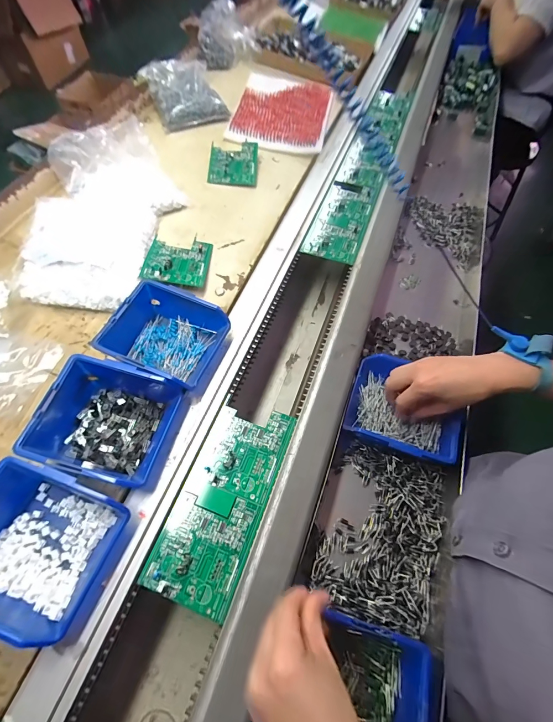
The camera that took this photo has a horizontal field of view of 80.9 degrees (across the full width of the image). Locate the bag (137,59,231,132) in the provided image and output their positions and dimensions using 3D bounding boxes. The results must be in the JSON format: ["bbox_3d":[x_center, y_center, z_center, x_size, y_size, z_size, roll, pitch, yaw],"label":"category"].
[{"bbox_3d":[-0.214,-0.620,0.750,0.155,0.061,0.175,-26,65,-15],"label":"bag"}]

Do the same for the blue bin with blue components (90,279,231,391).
[{"bbox_3d":[-0.143,-0.029,0.430,0.135,0.062,0.123,23,63,11],"label":"blue bin with blue components"}]

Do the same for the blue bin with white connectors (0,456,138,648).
[{"bbox_3d":[-0.228,0.174,0.311,0.134,0.065,0.117,19,62,9],"label":"blue bin with white connectors"}]

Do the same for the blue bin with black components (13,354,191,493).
[{"bbox_3d":[-0.194,0.067,0.368,0.148,0.061,0.118,13,61,6],"label":"blue bin with black components"}]

